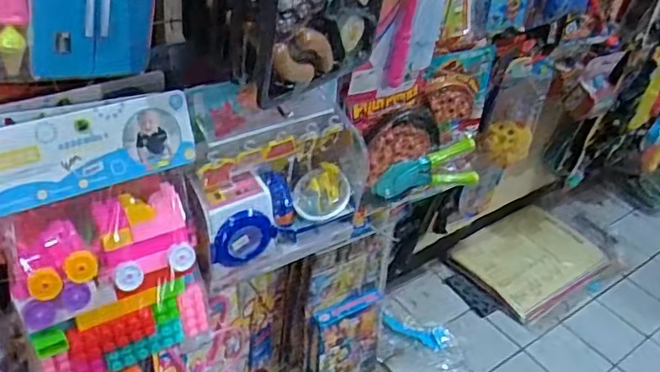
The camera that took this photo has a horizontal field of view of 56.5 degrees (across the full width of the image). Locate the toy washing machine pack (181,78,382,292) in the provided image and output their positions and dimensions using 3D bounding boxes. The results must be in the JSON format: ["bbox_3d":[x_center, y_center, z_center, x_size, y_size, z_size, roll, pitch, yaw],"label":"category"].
[{"bbox_3d":[-0.059,-0.011,0.766,0.234,0.244,0.078,-18,41,-32],"label":"toy washing machine pack"}]

